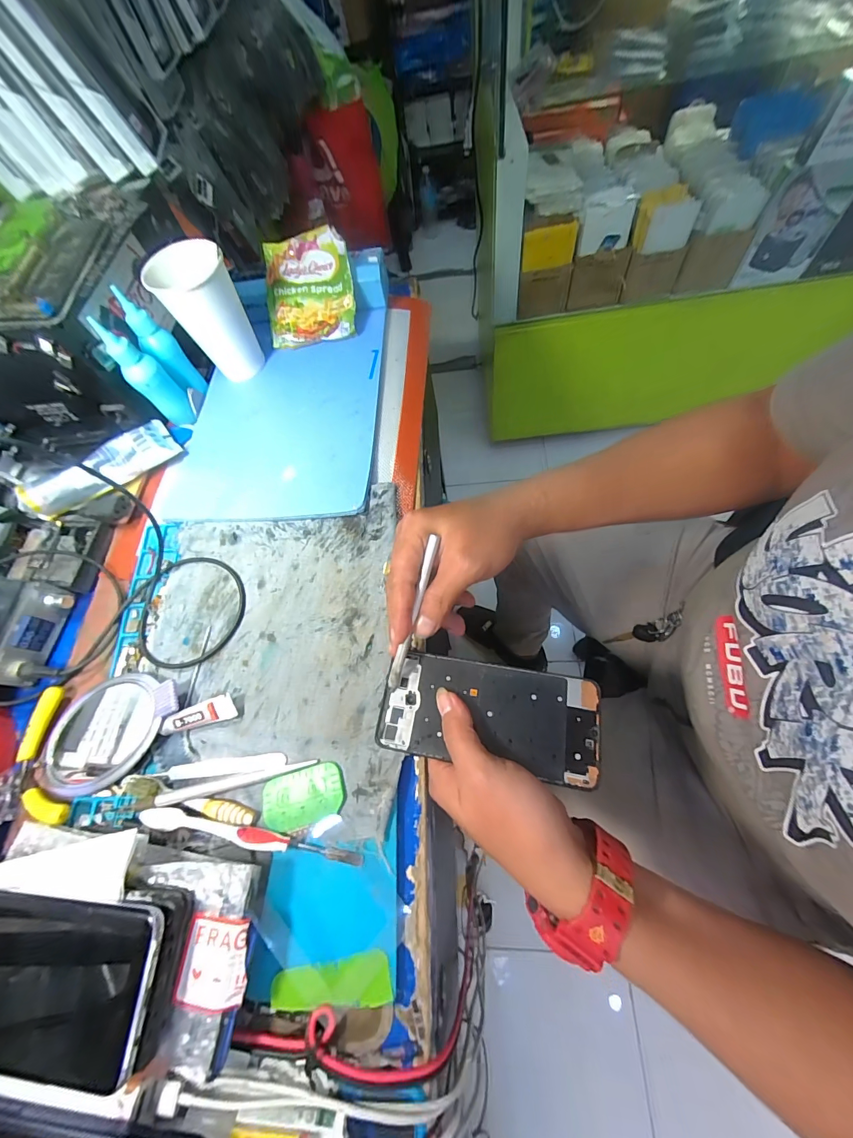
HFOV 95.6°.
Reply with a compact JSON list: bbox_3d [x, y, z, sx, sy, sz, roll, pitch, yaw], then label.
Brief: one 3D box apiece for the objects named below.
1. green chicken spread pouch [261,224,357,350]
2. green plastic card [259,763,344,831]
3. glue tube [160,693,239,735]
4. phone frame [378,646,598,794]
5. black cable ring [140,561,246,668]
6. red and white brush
[{"bbox_3d":[-0.137,-0.321,0.445,0.103,0.020,0.111,-3,96,6],"label":"green chicken spread pouch"},{"bbox_3d":[-0.088,0.161,0.273,0.058,0.004,0.035,-18,65,0],"label":"green plastic card"},{"bbox_3d":[-0.177,0.113,0.299,0.056,0.010,0.017,-17,65,0],"label":"glue tube"},{"bbox_3d":[0.044,0.105,0.281,0.154,0.004,0.071,5,66,11],"label":"phone frame"},{"bbox_3d":[-0.208,0.036,0.345,0.092,0.006,0.100,-3,66,7],"label":"black cable ring"},{"bbox_3d":[-0.121,0.182,0.262,0.155,0.011,0.012,6,67,11],"label":"red and white brush"}]

